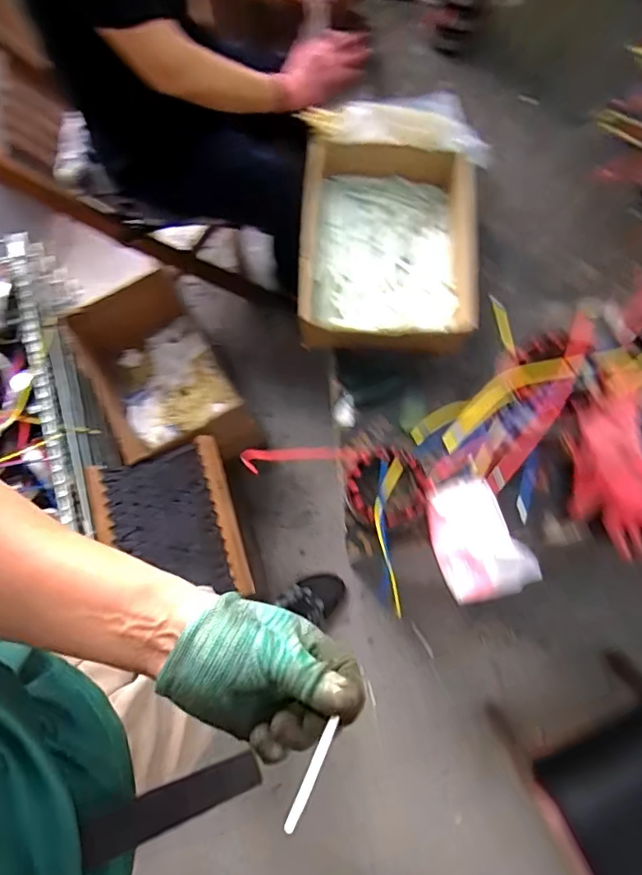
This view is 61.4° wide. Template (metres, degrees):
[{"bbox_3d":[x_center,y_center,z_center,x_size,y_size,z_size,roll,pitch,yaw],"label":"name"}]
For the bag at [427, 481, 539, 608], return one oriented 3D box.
[{"bbox_3d":[0.201,0.135,0.702,0.116,0.021,0.147,-25,77,26],"label":"bag"}]

